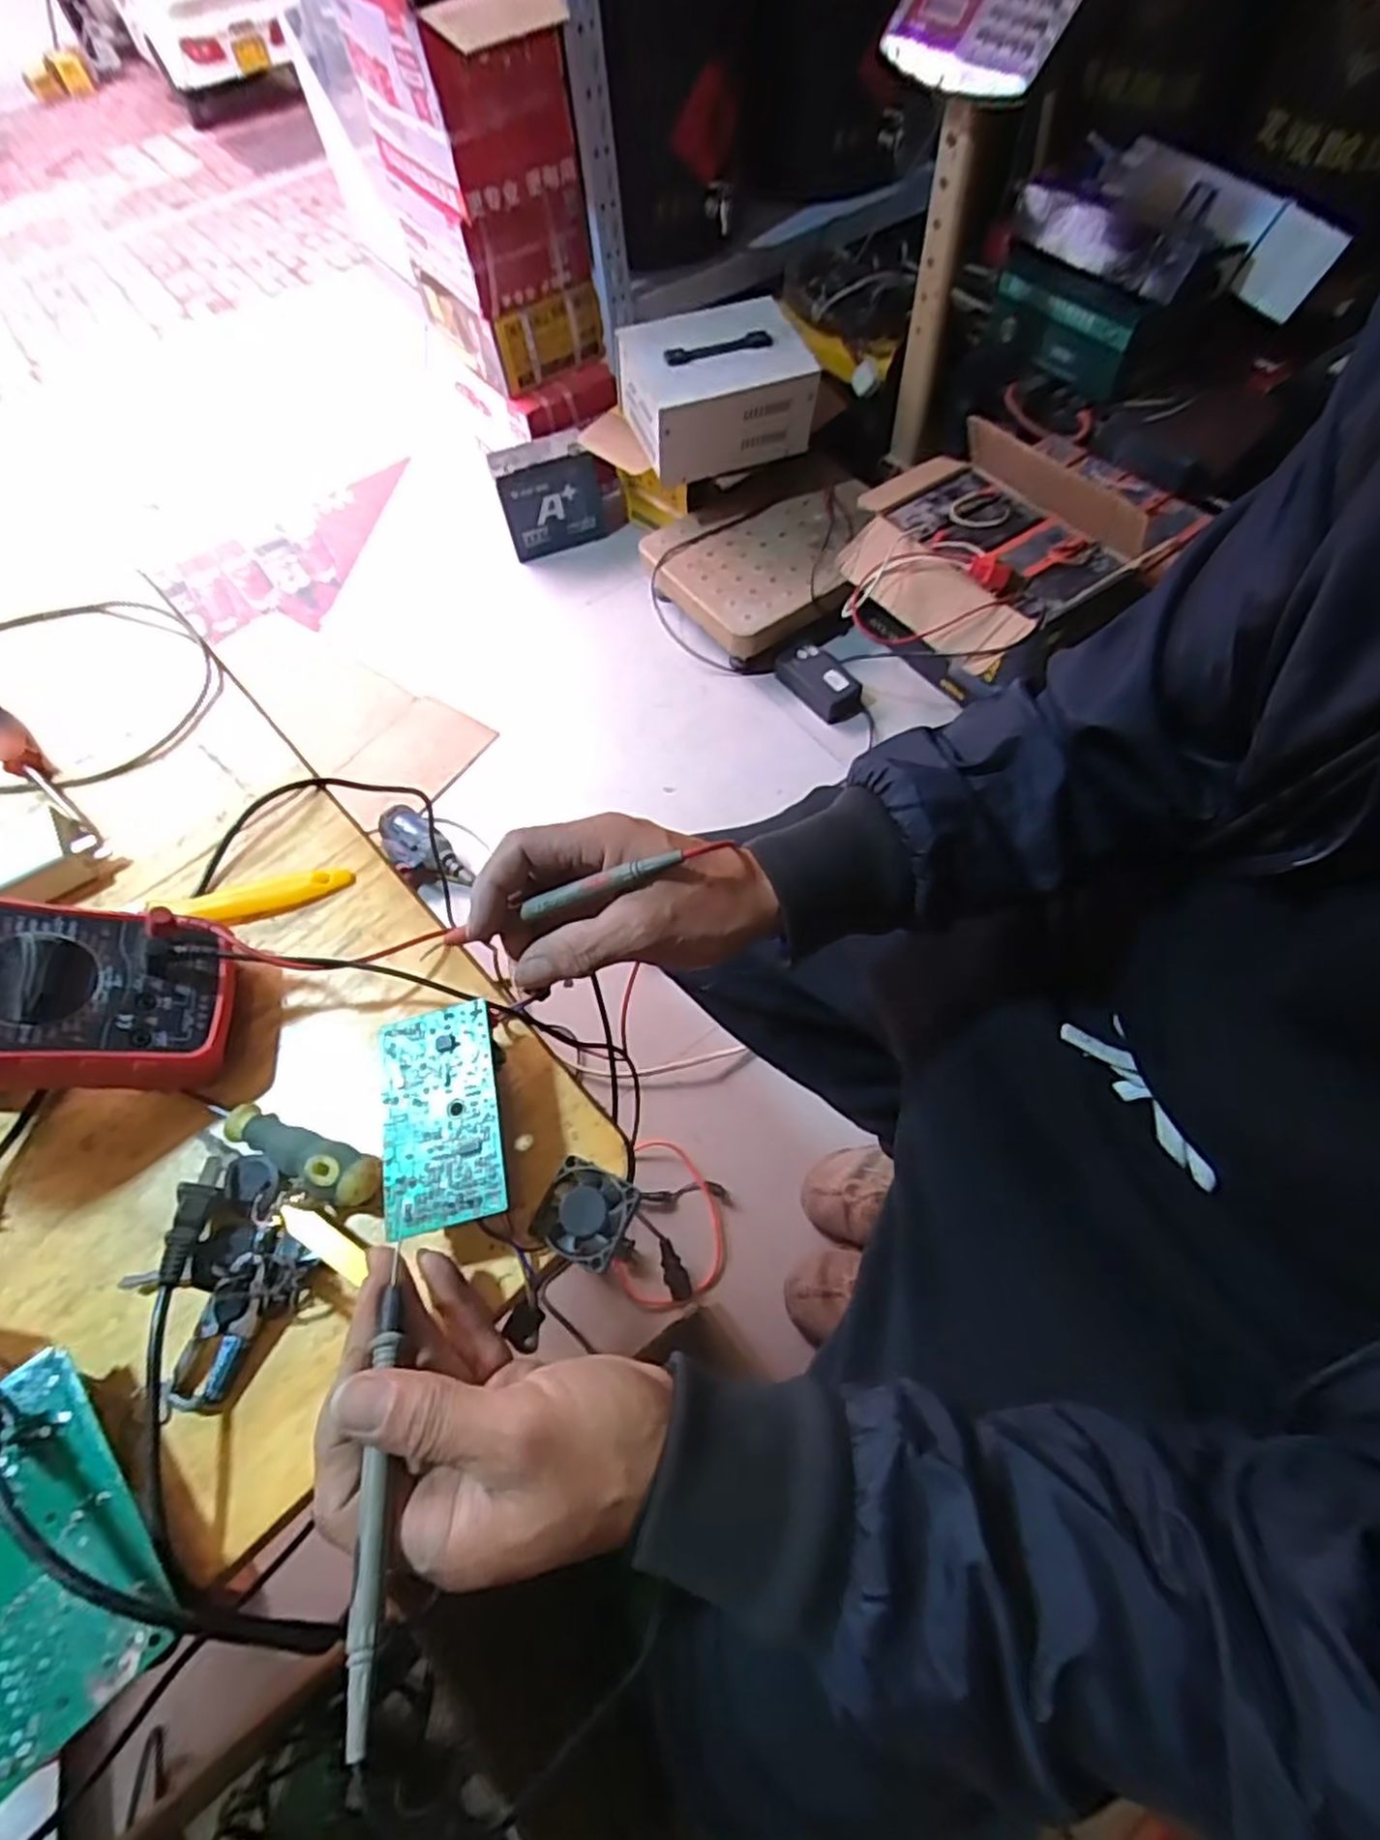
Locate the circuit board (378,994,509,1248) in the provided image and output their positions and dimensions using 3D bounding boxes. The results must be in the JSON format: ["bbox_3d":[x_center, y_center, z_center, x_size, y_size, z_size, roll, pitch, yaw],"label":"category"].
[{"bbox_3d":[-0.115,0.088,0.335,0.055,0.008,0.098,-12,62,-3],"label":"circuit board"}]

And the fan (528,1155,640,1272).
[{"bbox_3d":[-0.048,0.135,0.338,0.039,0.010,0.040,22,66,15],"label":"fan"}]

